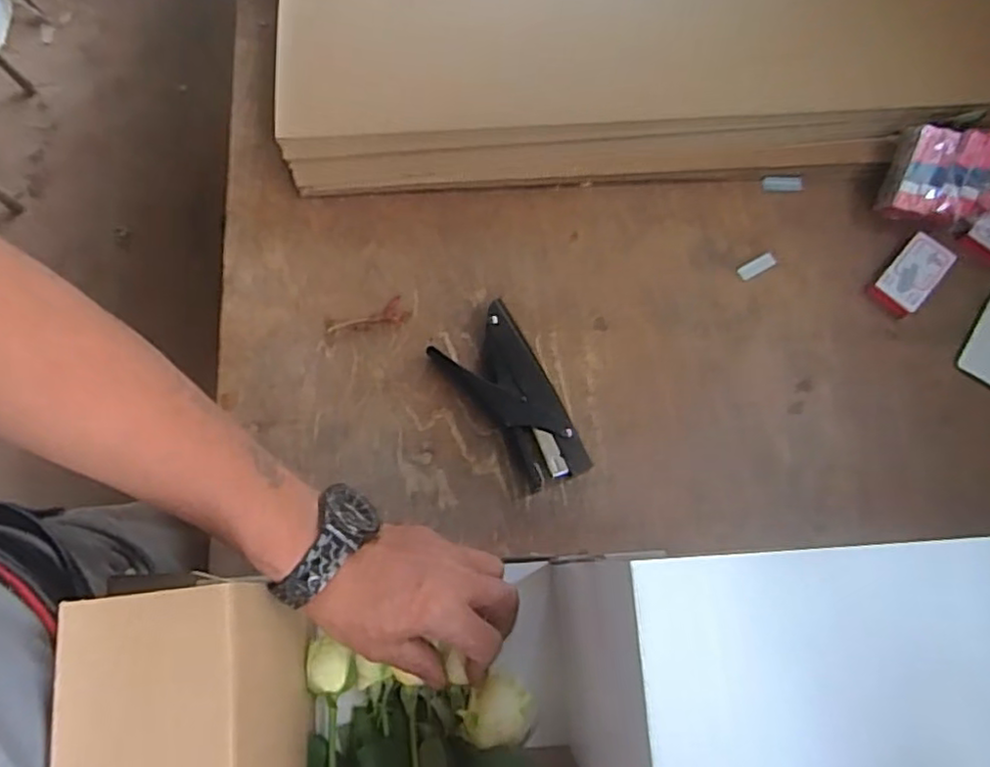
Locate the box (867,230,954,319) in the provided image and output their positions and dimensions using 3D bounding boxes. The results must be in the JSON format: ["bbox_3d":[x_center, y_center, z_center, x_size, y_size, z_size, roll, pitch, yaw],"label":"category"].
[{"bbox_3d":[0.357,-0.092,0.566,0.041,0.016,0.073,42,78,10],"label":"box"}]

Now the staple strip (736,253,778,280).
[{"bbox_3d":[0.230,-0.102,0.582,0.035,0.007,0.013,-25,76,-8],"label":"staple strip"}]

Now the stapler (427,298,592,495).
[{"bbox_3d":[0.021,0.012,0.531,0.071,0.028,0.147,-35,77,-10],"label":"stapler"}]

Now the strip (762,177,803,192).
[{"bbox_3d":[0.262,-0.182,0.602,0.037,0.004,0.012,-3,74,-2],"label":"strip"}]

